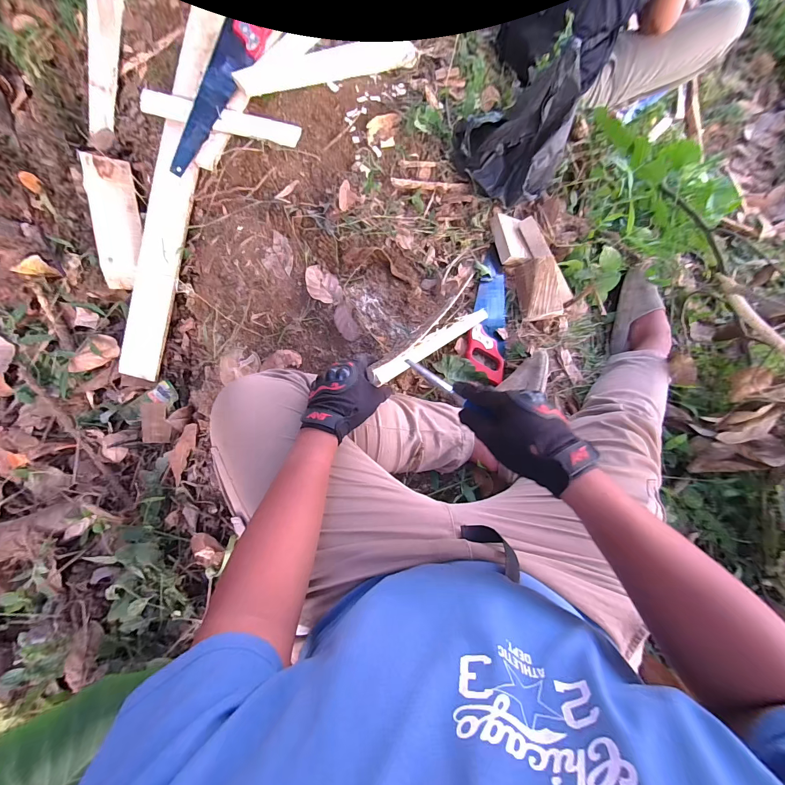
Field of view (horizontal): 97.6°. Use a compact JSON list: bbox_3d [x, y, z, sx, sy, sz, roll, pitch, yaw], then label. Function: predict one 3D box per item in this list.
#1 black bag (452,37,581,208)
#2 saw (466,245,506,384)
[{"bbox_3d":[0.278,-0.585,0.784,0.237,0.260,0.123,-2,76,-2],"label":"black bag"},{"bbox_3d":[0.229,-0.198,0.817,0.088,0.038,0.382,10,64,1],"label":"saw"}]

